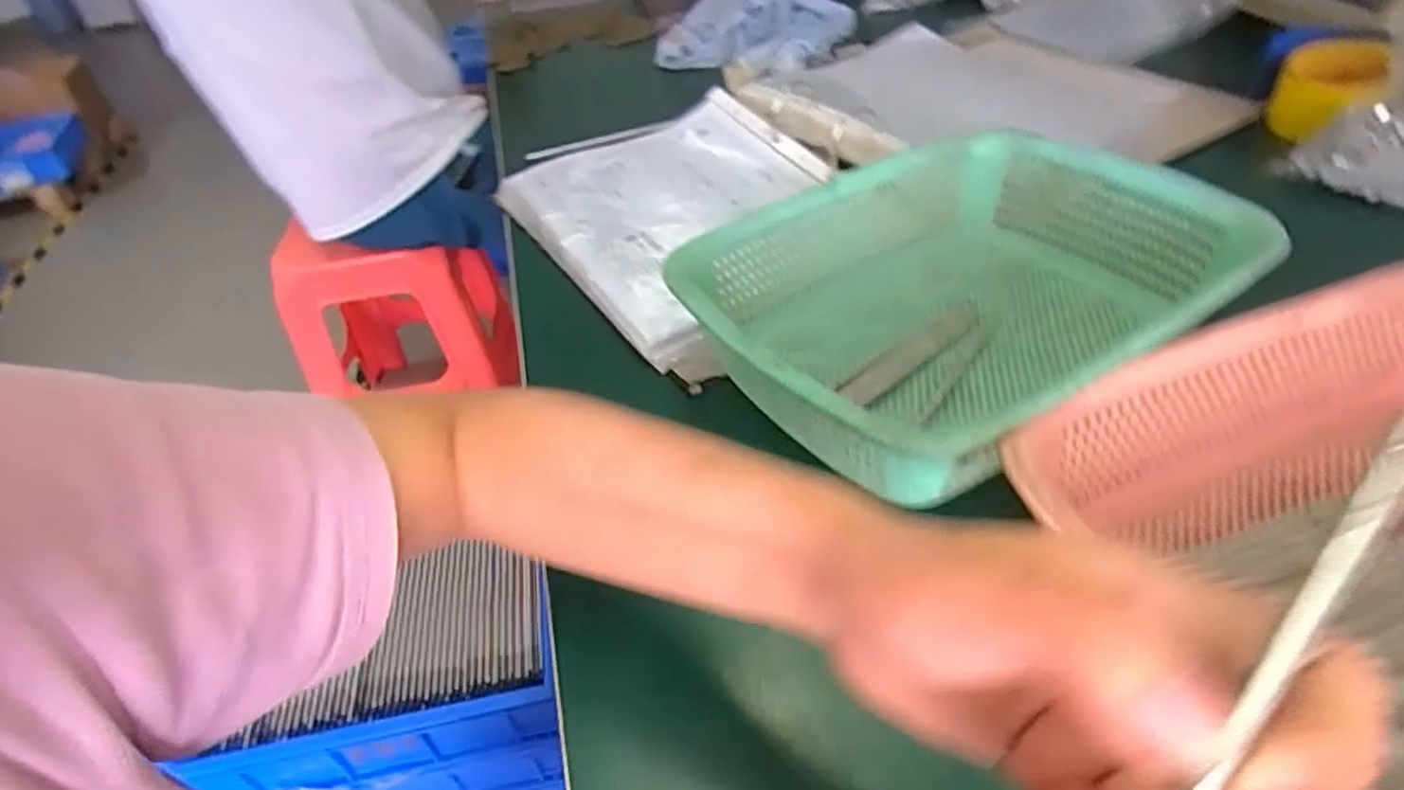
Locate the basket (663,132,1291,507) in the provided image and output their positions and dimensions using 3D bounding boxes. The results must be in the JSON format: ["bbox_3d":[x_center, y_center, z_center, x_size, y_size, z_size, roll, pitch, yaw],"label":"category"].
[{"bbox_3d":[0.148,-0.050,0.447,0.295,0.095,0.221,-28,46,-20],"label":"basket"}]

